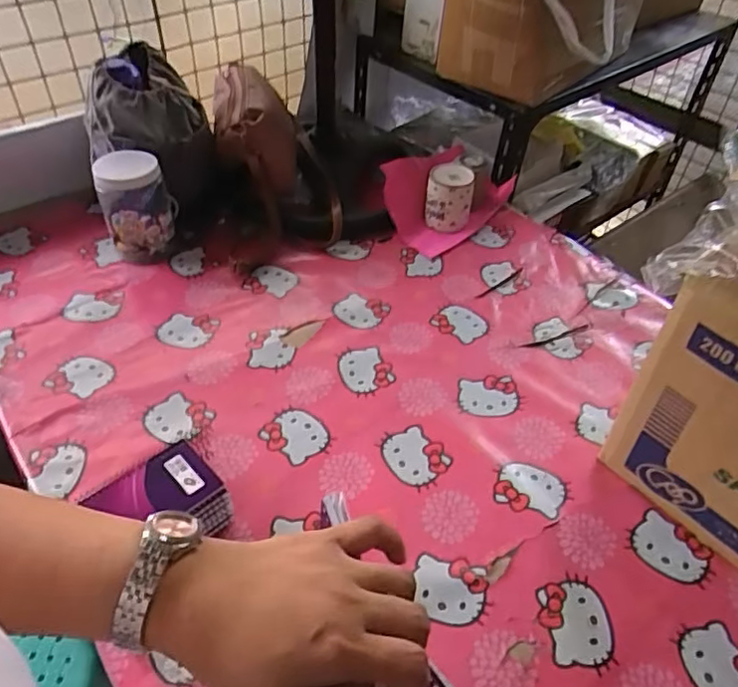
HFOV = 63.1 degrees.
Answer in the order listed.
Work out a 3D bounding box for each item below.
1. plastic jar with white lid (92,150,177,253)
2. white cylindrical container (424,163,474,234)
[{"bbox_3d":[-0.375,-0.221,0.981,0.109,0.154,0.094,-14,47,-16],"label":"plastic jar with white lid"},{"bbox_3d":[0.143,-0.257,1.074,0.079,0.103,0.078,1,45,-1],"label":"white cylindrical container"}]

